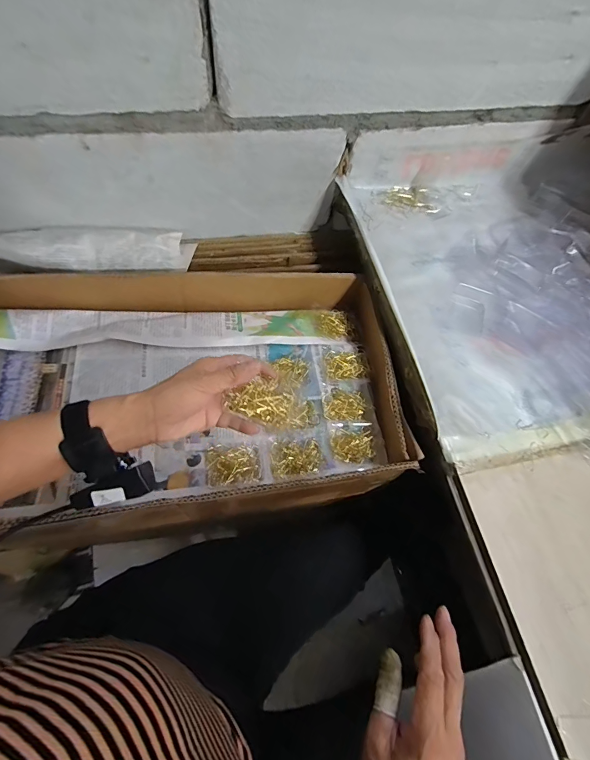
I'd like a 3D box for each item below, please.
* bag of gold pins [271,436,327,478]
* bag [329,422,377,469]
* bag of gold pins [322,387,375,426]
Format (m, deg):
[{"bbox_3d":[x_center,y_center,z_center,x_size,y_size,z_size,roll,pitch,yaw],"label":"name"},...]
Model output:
[{"bbox_3d":[0.003,0.101,0.489,0.071,0.012,0.054,-2,66,-7],"label":"bag of gold pins"},{"bbox_3d":[0.081,0.089,0.501,0.062,0.013,0.063,2,65,-5],"label":"bag"},{"bbox_3d":[0.077,0.037,0.531,0.071,0.013,0.059,2,65,-5],"label":"bag of gold pins"}]

